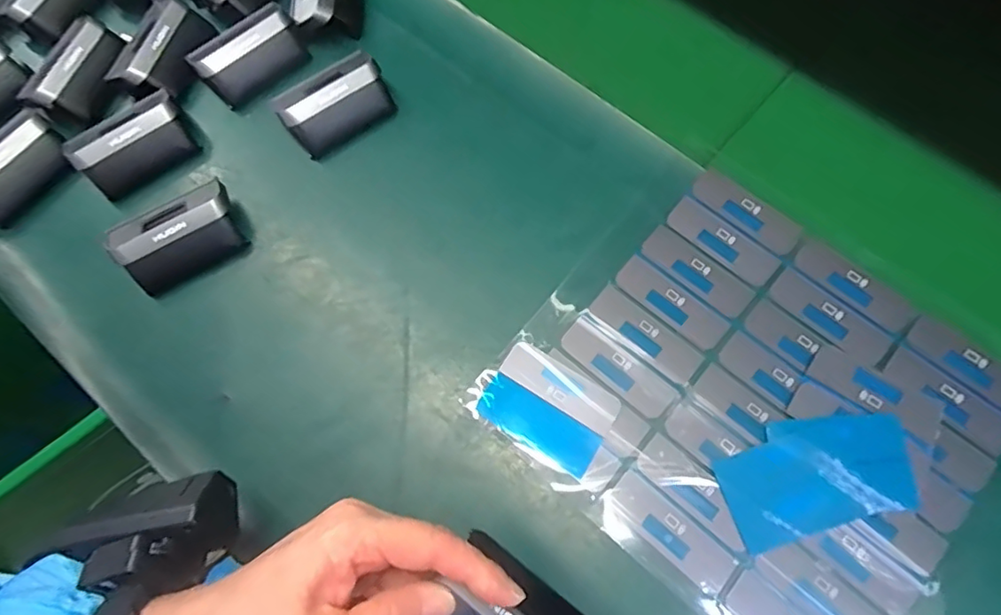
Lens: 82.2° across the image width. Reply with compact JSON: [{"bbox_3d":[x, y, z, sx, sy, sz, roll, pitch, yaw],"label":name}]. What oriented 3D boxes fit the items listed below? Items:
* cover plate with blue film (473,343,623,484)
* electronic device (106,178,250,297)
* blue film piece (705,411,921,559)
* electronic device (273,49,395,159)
[{"bbox_3d":[0.028,0.056,0.326,0.069,0.004,0.049,31,74,11],"label":"cover plate with blue film"},{"bbox_3d":[-0.197,-0.043,0.355,0.071,0.029,0.042,-31,73,-9],"label":"electronic device"},{"bbox_3d":[0.170,0.090,0.308,0.100,0.006,0.056,-15,71,-4],"label":"blue film piece"},{"bbox_3d":[-0.110,-0.136,0.383,0.070,0.030,0.043,-34,73,-10],"label":"electronic device"}]

